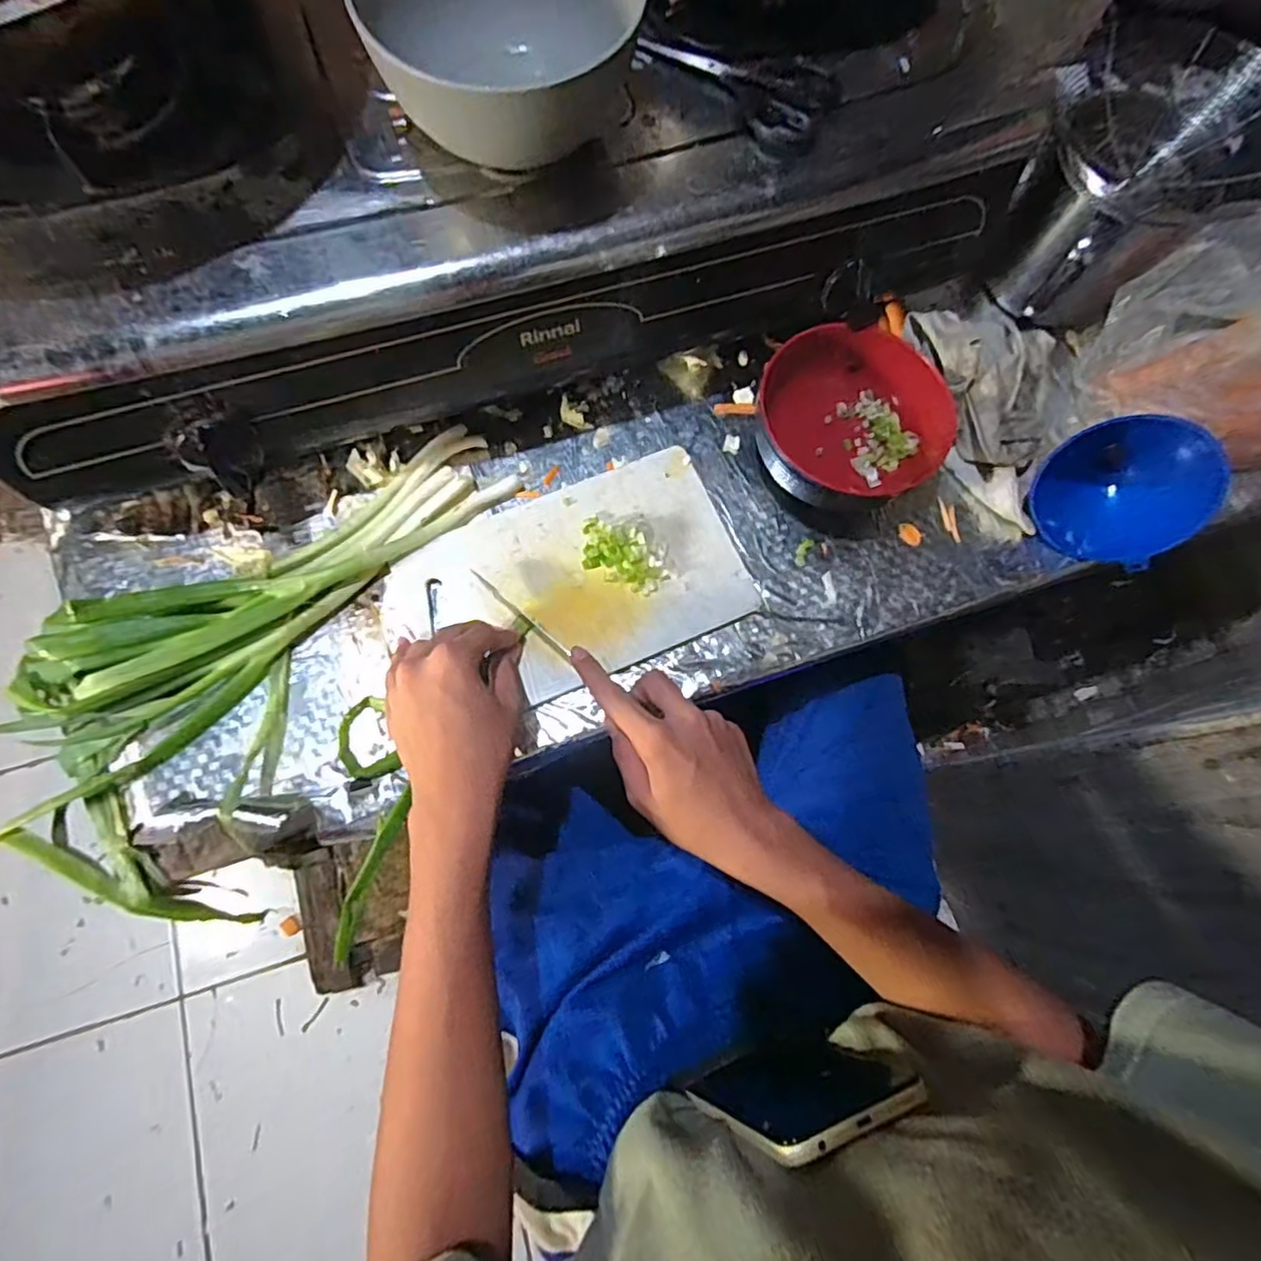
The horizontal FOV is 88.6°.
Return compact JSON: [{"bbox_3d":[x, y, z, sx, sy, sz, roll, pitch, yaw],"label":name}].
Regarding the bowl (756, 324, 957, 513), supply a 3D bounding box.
[{"bbox_3d":[0.166,-0.164,0.502,0.141,0.062,0.131,-2,74,-2],"label":"bowl"}]

